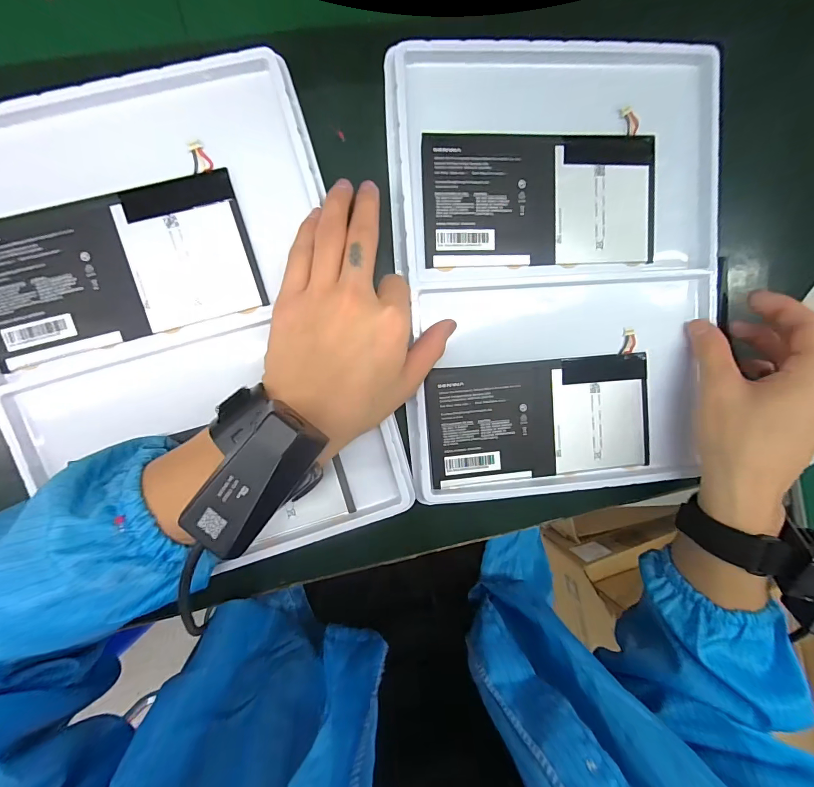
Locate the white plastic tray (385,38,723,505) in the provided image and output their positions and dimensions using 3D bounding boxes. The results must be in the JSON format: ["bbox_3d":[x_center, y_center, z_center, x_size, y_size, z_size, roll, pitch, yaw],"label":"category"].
[{"bbox_3d":[0.115,-0.083,0.287,0.236,0.015,0.316,-5,97,-5],"label":"white plastic tray"}]

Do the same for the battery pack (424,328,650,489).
[{"bbox_3d":[0.103,0.019,0.297,0.171,0.005,0.090,-5,97,-5],"label":"battery pack"}]

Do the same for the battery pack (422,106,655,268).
[{"bbox_3d":[0.099,-0.143,0.280,0.172,0.004,0.092,-3,97,-5],"label":"battery pack"}]

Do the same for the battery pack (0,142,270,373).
[{"bbox_3d":[-0.190,-0.082,0.249,0.170,0.004,0.095,-17,98,-3],"label":"battery pack"}]

